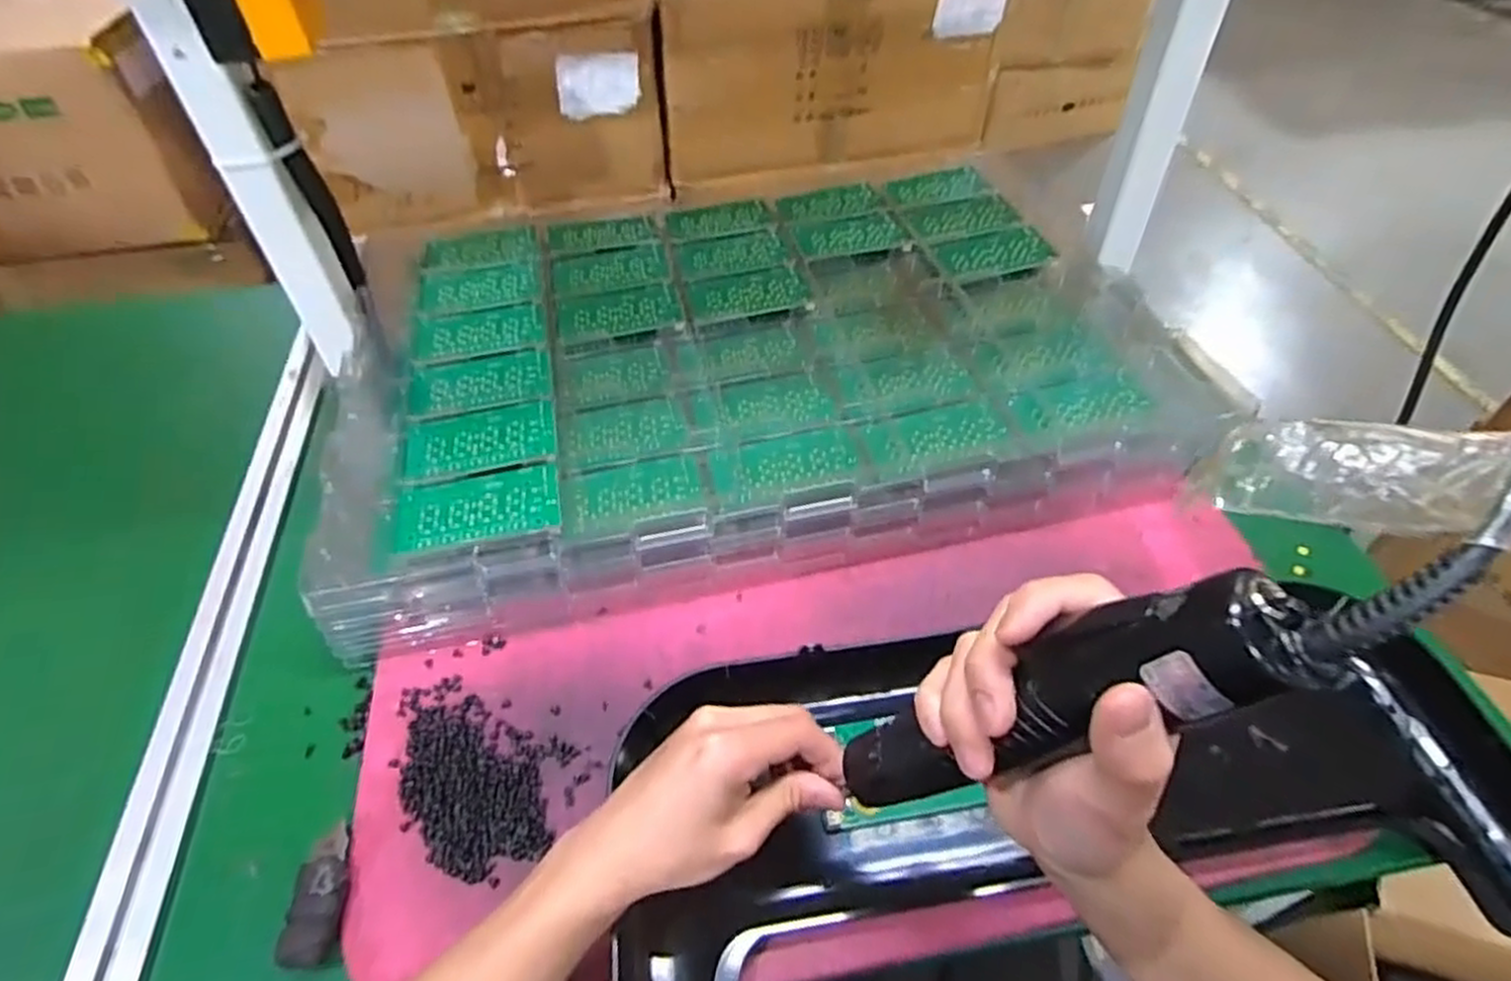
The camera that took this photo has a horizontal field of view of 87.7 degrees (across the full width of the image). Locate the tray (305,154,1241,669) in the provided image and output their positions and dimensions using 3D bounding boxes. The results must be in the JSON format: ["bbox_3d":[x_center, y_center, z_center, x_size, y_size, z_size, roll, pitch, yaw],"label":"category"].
[{"bbox_3d":[-0.010,-0.119,0.691,0.664,0.065,0.448,-9,49,-7],"label":"tray"}]

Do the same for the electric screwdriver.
[{"bbox_3d":[0.098,0.083,0.284,0.032,0.196,0.031,28,49,-13],"label":"electric screwdriver"}]

